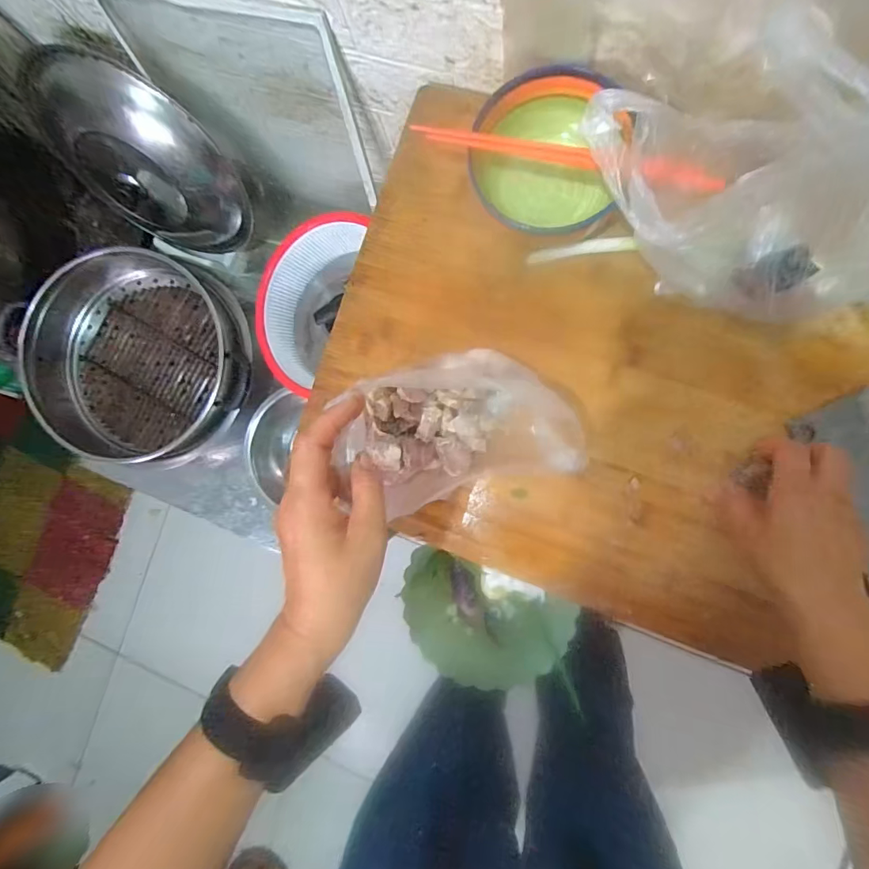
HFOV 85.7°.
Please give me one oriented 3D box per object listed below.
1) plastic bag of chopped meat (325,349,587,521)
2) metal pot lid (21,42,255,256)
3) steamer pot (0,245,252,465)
[{"bbox_3d":[0.014,-0.006,0.414,0.215,0.066,0.124,-16,85,8],"label":"plastic bag of chopped meat"},{"bbox_3d":[-0.440,-0.408,0.713,0.292,0.296,0.085,14,63,3],"label":"metal pot lid"},{"bbox_3d":[-0.483,-0.130,0.771,0.347,0.126,0.342,-1,87,9],"label":"steamer pot"}]

